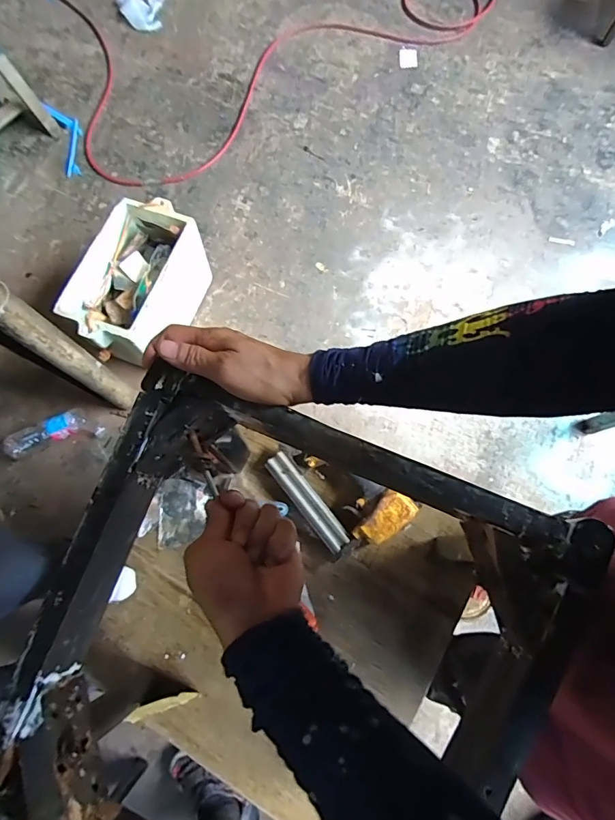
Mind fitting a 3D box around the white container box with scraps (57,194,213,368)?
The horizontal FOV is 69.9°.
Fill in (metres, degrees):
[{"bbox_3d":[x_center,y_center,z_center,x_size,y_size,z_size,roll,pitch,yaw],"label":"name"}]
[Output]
[{"bbox_3d":[-0.501,-0.359,1.354,0.260,0.282,0.446,13,74,8],"label":"white container box with scraps"}]

